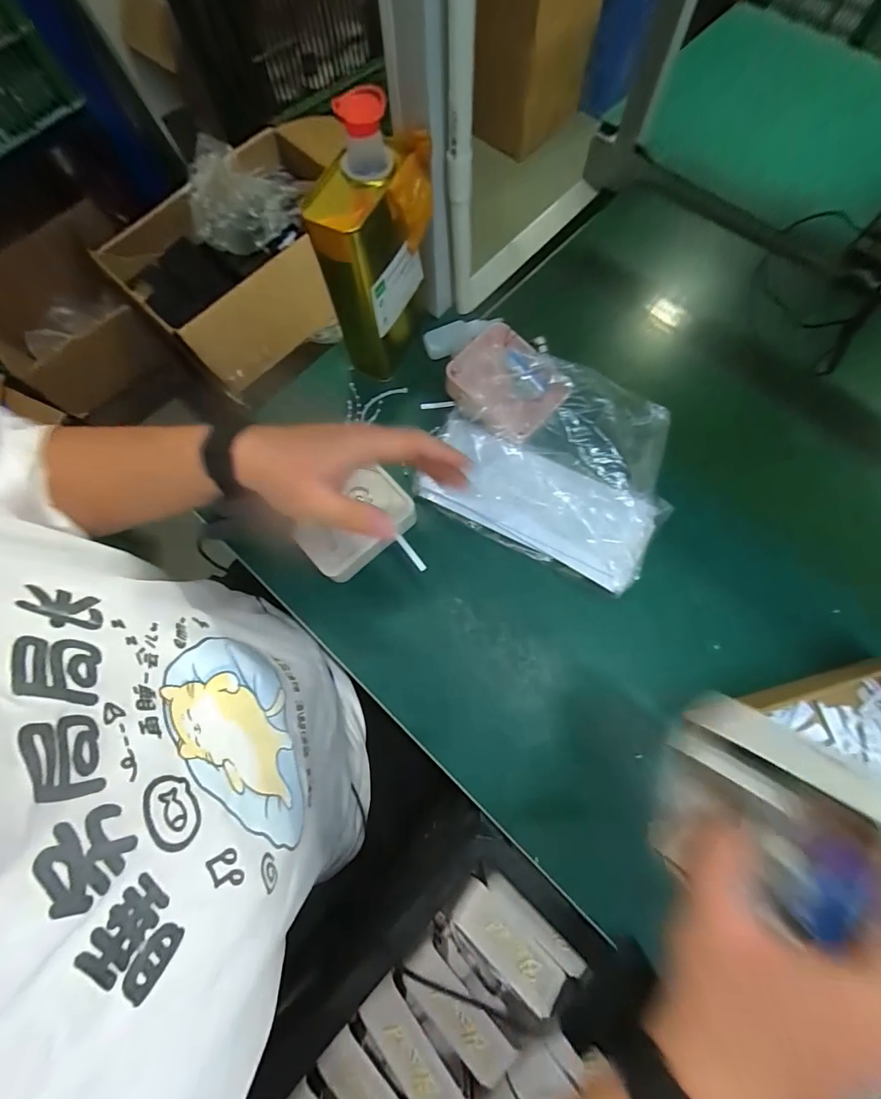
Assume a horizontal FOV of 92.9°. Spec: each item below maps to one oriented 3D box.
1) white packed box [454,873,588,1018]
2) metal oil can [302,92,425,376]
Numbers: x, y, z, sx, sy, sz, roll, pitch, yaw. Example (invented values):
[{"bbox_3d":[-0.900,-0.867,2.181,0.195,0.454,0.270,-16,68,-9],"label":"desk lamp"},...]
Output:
[{"bbox_3d":[0.073,0.385,0.415,0.115,0.029,0.058,37,79,11],"label":"white packed box"},{"bbox_3d":[-0.072,-0.311,0.457,0.076,0.235,0.115,17,75,7],"label":"metal oil can"}]

